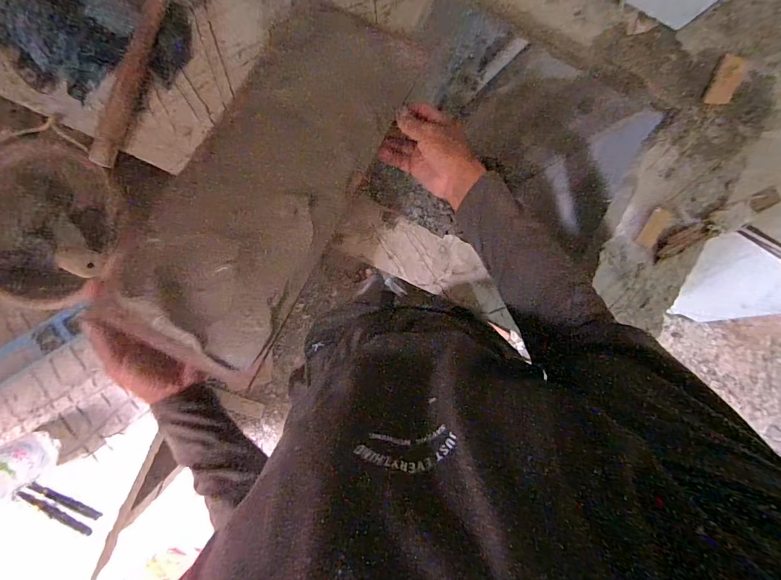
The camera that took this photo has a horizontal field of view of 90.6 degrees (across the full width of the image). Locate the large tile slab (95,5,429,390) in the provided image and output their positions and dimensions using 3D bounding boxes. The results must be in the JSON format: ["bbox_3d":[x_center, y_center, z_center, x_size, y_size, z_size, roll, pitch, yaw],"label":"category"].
[{"bbox_3d":[-0.134,-0.156,0.470,0.196,0.027,0.485,26,74,1],"label":"large tile slab"}]

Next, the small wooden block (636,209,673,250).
[{"bbox_3d":[0.389,-0.091,0.570,0.026,0.004,0.060,31,92,-4],"label":"small wooden block"}]

